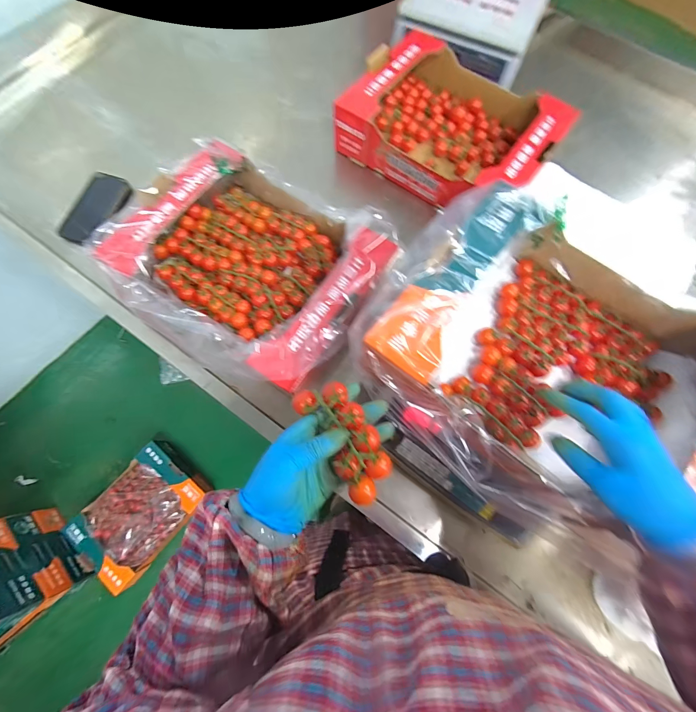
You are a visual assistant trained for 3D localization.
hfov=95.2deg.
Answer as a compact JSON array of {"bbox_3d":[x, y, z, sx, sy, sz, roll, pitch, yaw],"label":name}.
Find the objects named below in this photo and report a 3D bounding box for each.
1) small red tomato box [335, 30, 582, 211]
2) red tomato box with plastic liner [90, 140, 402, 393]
[{"bbox_3d":[0.214,-0.476,0.661,0.390,0.101,0.307,34,75,8],"label":"small red tomato box"},{"bbox_3d":[-0.162,-0.153,0.540,0.386,0.114,0.341,25,74,6],"label":"red tomato box with plastic liner"}]

